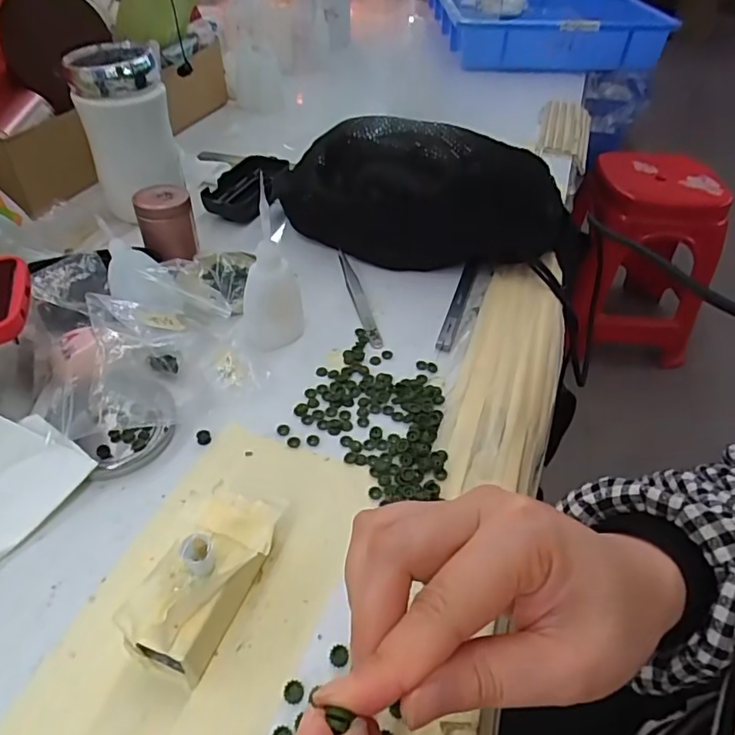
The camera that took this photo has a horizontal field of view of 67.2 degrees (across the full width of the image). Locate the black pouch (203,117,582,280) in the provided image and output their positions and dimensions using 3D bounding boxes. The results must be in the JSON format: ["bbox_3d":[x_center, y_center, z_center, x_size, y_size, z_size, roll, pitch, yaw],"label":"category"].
[{"bbox_3d":[0.027,-0.158,0.492,0.335,0.104,0.096,1,44,-3],"label":"black pouch"}]

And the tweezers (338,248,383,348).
[{"bbox_3d":[-0.009,-0.063,0.464,0.011,0.006,0.132,-8,45,-13],"label":"tweezers"}]

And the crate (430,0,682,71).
[{"bbox_3d":[0.319,-0.710,1.094,0.363,0.080,0.549,1,44,-3],"label":"crate"}]

